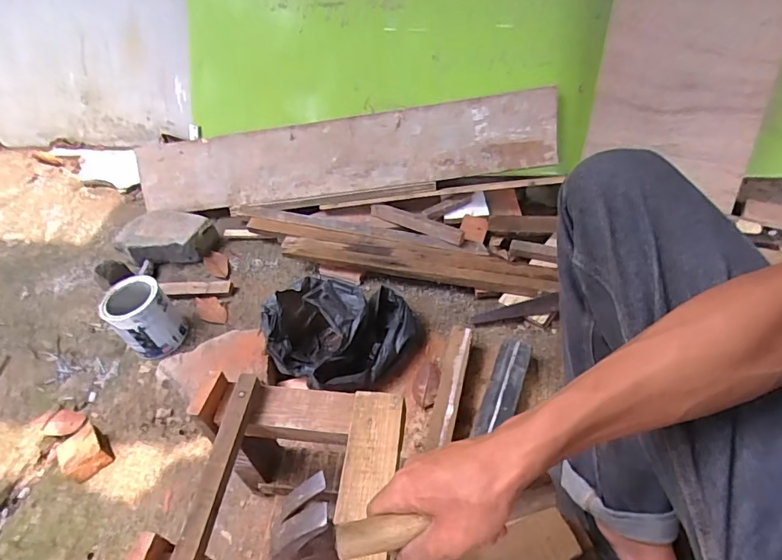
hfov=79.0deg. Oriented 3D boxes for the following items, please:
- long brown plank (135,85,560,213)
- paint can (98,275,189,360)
[{"bbox_3d":[-0.128,-0.293,1.123,0.994,0.167,0.030,-5,13,8],"label":"long brown plank"},{"bbox_3d":[-0.478,0.073,0.927,0.110,0.126,0.115,-35,53,-23],"label":"paint can"}]

